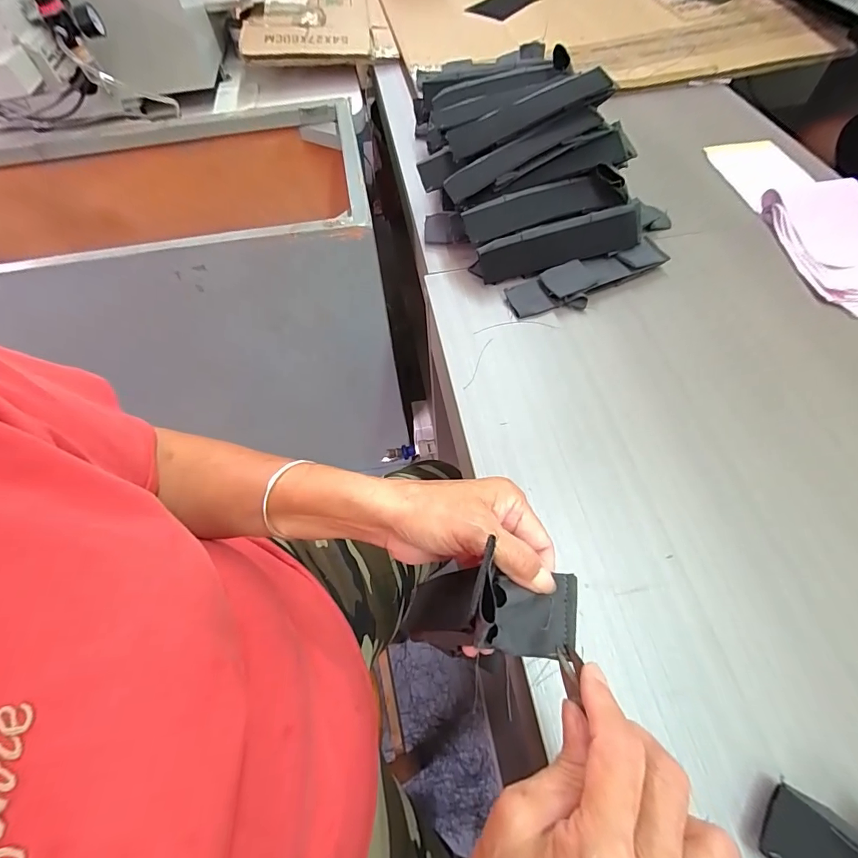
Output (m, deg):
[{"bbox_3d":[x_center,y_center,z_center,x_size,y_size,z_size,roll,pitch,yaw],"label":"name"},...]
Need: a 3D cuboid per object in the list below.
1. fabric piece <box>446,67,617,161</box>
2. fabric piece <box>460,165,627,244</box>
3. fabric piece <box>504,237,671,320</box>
[{"bbox_3d":[0.113,-0.366,0.494,0.184,0.014,0.051,-16,58,13],"label":"fabric piece"},{"bbox_3d":[0.128,-0.257,0.480,0.176,0.022,0.045,-14,78,2],"label":"fabric piece"},{"bbox_3d":[0.184,-0.173,0.494,0.188,0.023,0.056,-19,60,-7],"label":"fabric piece"}]

